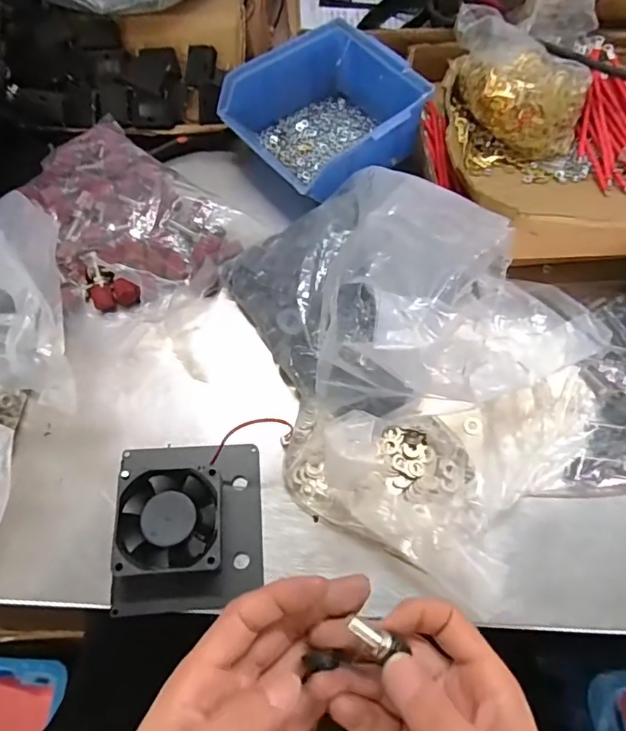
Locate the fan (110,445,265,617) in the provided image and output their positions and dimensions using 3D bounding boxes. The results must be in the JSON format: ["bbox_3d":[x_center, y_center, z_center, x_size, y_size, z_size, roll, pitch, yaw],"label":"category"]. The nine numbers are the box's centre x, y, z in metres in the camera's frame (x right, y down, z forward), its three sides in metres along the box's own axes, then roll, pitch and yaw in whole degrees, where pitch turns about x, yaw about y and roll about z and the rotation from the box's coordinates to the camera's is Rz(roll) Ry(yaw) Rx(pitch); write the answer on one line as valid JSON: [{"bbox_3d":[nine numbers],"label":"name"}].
[{"bbox_3d":[-0.076,0.096,0.314,0.087,0.031,0.097,-3,65,-1],"label":"fan"}]

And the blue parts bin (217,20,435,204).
[{"bbox_3d":[0.012,-0.208,0.434,0.135,0.061,0.136,-42,71,-17],"label":"blue parts bin"}]

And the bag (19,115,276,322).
[{"bbox_3d":[-0.144,-0.113,0.404,0.136,0.033,0.175,-40,71,-16],"label":"bag"}]

